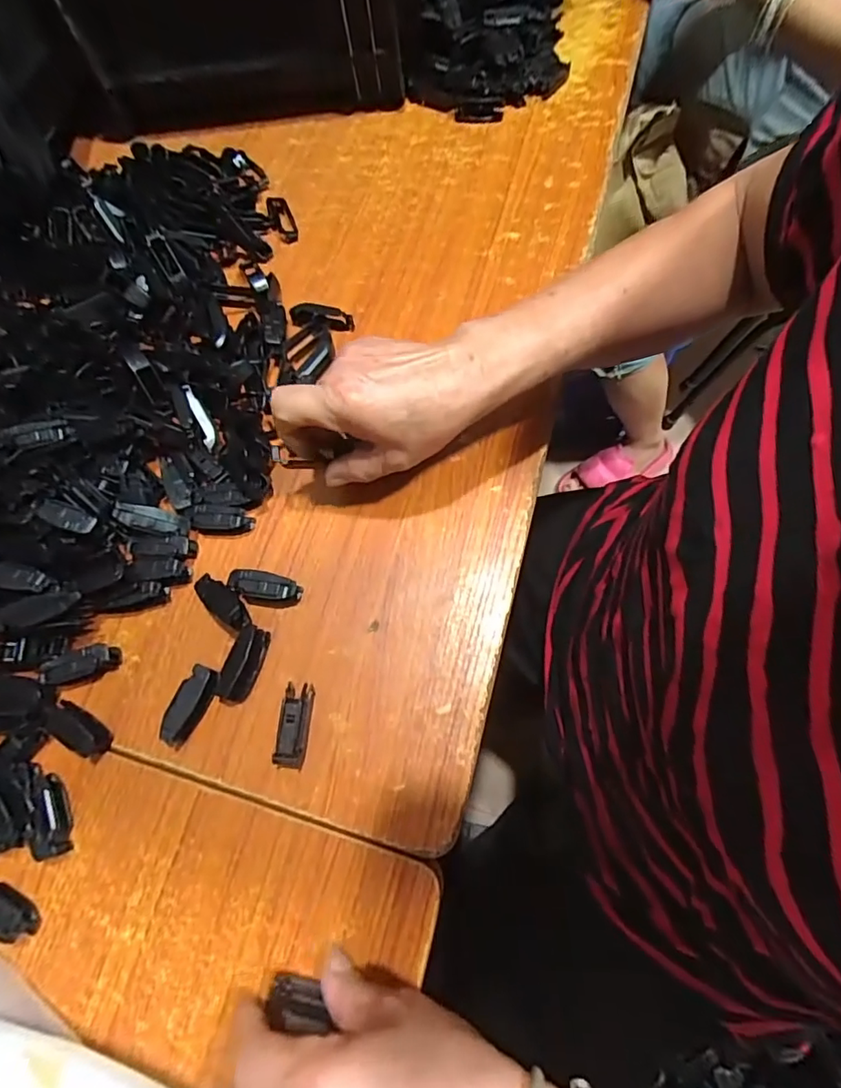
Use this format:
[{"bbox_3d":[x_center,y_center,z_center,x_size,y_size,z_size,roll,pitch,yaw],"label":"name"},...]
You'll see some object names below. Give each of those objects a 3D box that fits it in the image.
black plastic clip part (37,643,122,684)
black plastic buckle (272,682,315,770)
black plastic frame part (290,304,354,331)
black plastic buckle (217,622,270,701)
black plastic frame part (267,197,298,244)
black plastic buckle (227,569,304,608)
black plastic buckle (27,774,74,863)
[{"bbox_3d":[-0.231,0.082,0.349,0.047,0.016,0.019,-15,68,-1],"label":"black plastic clip part"},{"bbox_3d":[-0.079,0.114,0.325,0.020,0.016,0.050,-1,69,5],"label":"black plastic buckle"},{"bbox_3d":[-0.085,-0.195,0.445,0.055,0.012,0.018,2,69,6],"label":"black plastic frame part"},{"bbox_3d":[-0.117,0.078,0.340,0.020,0.015,0.049,17,71,11],"label":"black plastic buckle"},{"bbox_3d":[-0.132,-0.309,0.493,0.020,0.010,0.059,-18,68,-2],"label":"black plastic frame part"},{"bbox_3d":[-0.108,0.031,0.357,0.048,0.016,0.020,7,70,8],"label":"black plastic buckle"},{"bbox_3d":[-0.229,0.167,0.319,0.013,0.023,0.049,-23,69,-4],"label":"black plastic buckle"}]

